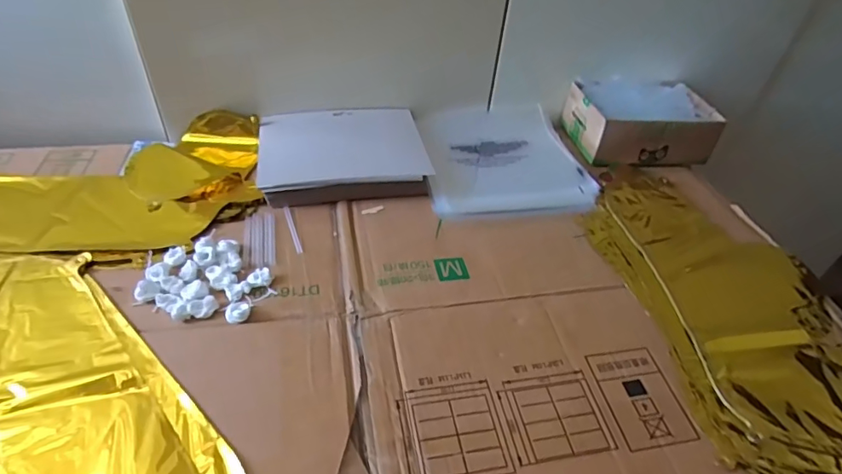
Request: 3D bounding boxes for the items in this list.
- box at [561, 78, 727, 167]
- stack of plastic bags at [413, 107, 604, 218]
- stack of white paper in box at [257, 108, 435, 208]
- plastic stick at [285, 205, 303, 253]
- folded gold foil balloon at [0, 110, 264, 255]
[{"bbox_3d":[0.316,-0.169,0.729,0.188,0.067,0.141,1,43,-6],"label":"box"},{"bbox_3d":[0.111,-0.118,0.691,0.210,0.023,0.234,-2,43,-9],"label":"stack of plastic bags"},{"bbox_3d":[-0.100,-0.112,0.648,0.202,0.028,0.168,-6,44,-13],"label":"stack of white paper in box"},{"bbox_3d":[-0.142,-0.008,0.558,0.007,0.004,0.075,-13,46,-19],"label":"plastic stick"},{"bbox_3d":[-0.406,-0.068,0.587,0.422,0.038,0.250,-1,43,-8],"label":"folded gold foil balloon"}]

